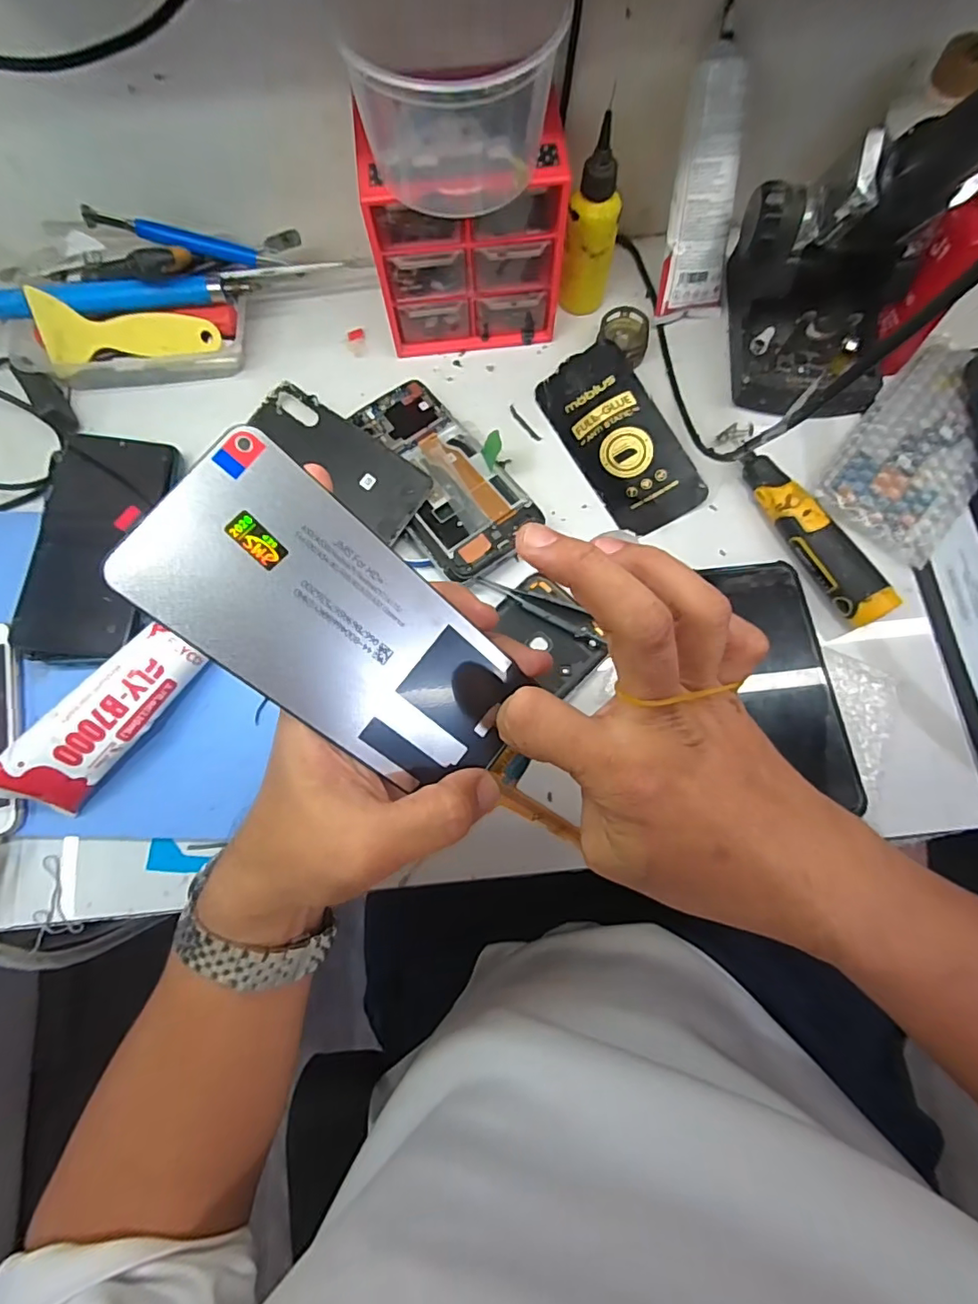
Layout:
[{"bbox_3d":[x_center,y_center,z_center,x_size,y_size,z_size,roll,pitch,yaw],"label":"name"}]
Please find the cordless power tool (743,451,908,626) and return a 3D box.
[{"bbox_3d":[0.220,-0.081,0.367,0.029,0.030,0.136,-25,77,-4],"label":"cordless power tool"}]

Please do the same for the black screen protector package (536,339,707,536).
[{"bbox_3d":[0.095,-0.158,0.399,0.069,0.009,0.144,-29,82,6],"label":"black screen protector package"}]

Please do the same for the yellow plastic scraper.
[{"bbox_3d":[-0.262,-0.232,0.397,0.121,0.009,0.049,-2,119,-4],"label":"yellow plastic scraper"}]

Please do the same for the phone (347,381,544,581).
[{"bbox_3d":[-0.036,-0.125,0.380,0.075,0.006,0.160,-35,73,-9],"label":"phone"}]

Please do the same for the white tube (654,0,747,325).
[{"bbox_3d":[0.150,-0.320,0.375,0.049,0.156,0.027,-7,42,-1],"label":"white tube"}]

